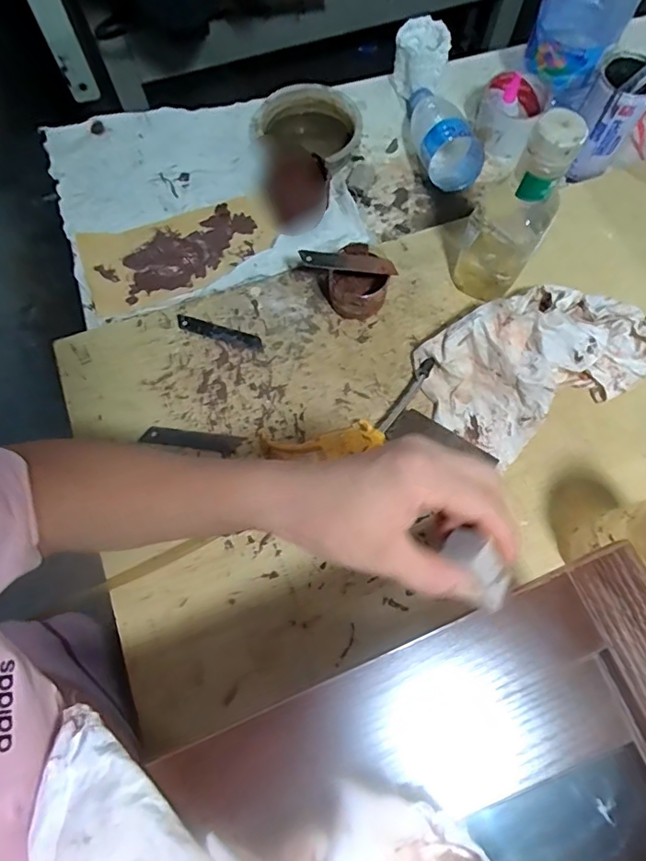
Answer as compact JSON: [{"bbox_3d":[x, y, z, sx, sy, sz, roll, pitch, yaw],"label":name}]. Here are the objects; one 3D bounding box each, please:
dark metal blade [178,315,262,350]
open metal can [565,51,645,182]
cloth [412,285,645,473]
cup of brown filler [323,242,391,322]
[{"bbox_3d":[-0.111,-0.107,0.558,0.094,0.005,0.016,17,63,3],"label":"dark metal blade"},{"bbox_3d":[0.326,-0.354,0.589,0.066,0.110,0.066,0,73,0],"label":"open metal can"},{"bbox_3d":[0.221,-0.074,0.520,0.234,0.067,0.141,-27,75,-8],"label":"cloth"},{"bbox_3d":[0.034,-0.154,0.547,0.068,0.049,0.063,0,73,0],"label":"cup of brown filler"}]

